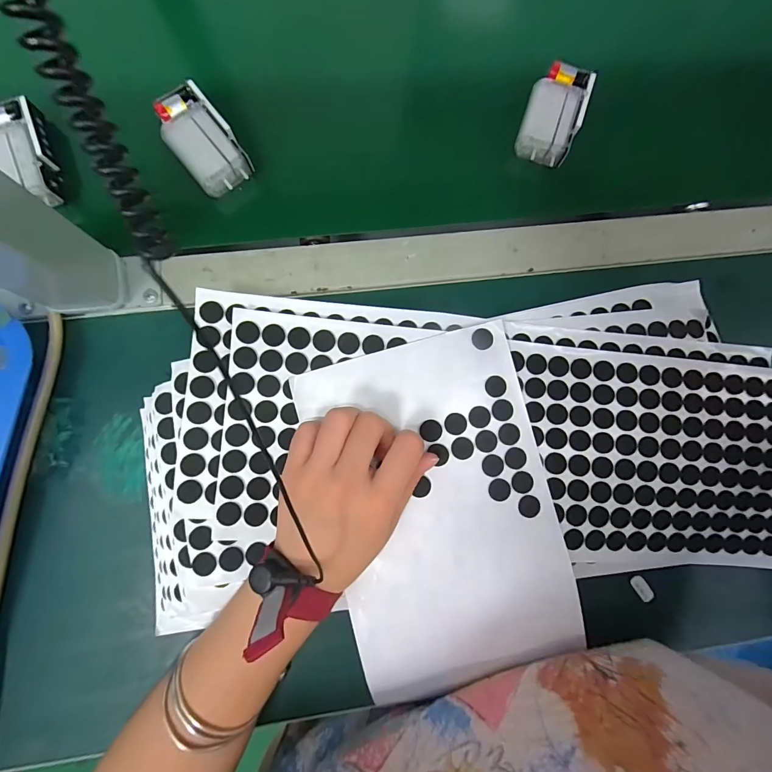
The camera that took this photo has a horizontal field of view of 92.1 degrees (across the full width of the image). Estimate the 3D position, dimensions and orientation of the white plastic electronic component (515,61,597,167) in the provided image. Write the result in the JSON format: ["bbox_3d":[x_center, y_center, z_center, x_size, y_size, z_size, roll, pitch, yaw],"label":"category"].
[{"bbox_3d":[0.135,-0.220,0.301,0.045,0.016,0.075,19,84,1],"label":"white plastic electronic component"}]

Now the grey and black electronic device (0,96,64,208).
[{"bbox_3d":[-0.269,-0.168,0.274,0.039,0.021,0.073,-19,85,-3],"label":"grey and black electronic device"}]

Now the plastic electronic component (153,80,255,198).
[{"bbox_3d":[-0.139,-0.185,0.280,0.045,0.016,0.076,-39,86,-5],"label":"plastic electronic component"}]

